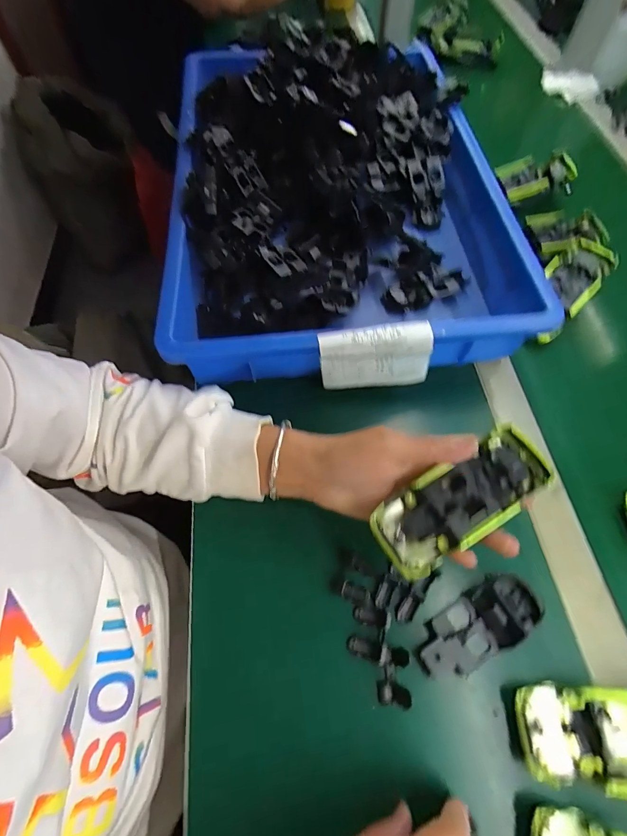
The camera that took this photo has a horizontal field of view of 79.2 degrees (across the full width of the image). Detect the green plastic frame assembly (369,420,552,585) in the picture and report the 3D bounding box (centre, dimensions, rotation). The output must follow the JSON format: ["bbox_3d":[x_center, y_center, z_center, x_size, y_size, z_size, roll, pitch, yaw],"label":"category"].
[{"bbox_3d":[0.106,0.059,0.274,0.131,0.026,0.053,-31,68,-9],"label":"green plastic frame assembly"}]

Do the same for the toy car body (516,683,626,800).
[{"bbox_3d":[0.211,0.215,0.257,0.134,0.039,0.054,-8,63,13],"label":"toy car body"}]

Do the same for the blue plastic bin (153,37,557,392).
[{"bbox_3d":[0.027,-0.267,0.447,0.359,0.066,0.489,-4,64,-2],"label":"blue plastic bin"}]

